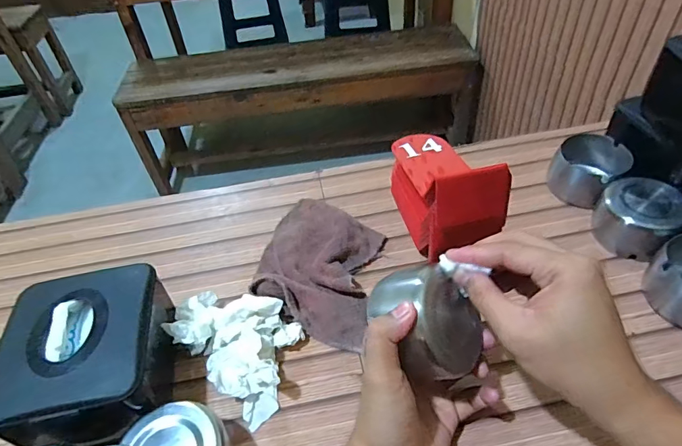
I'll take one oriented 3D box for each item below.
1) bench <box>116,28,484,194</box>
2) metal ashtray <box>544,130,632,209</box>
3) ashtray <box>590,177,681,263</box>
[{"bbox_3d":[-0.132,-0.397,1.601,1.165,0.448,0.323,-8,46,-3],"label":"bench"},{"bbox_3d":[0.298,-0.066,0.529,0.075,0.045,0.091,34,57,32],"label":"metal ashtray"},{"bbox_3d":[0.310,-0.007,0.460,0.067,0.052,0.077,-34,52,-25],"label":"ashtray"}]

